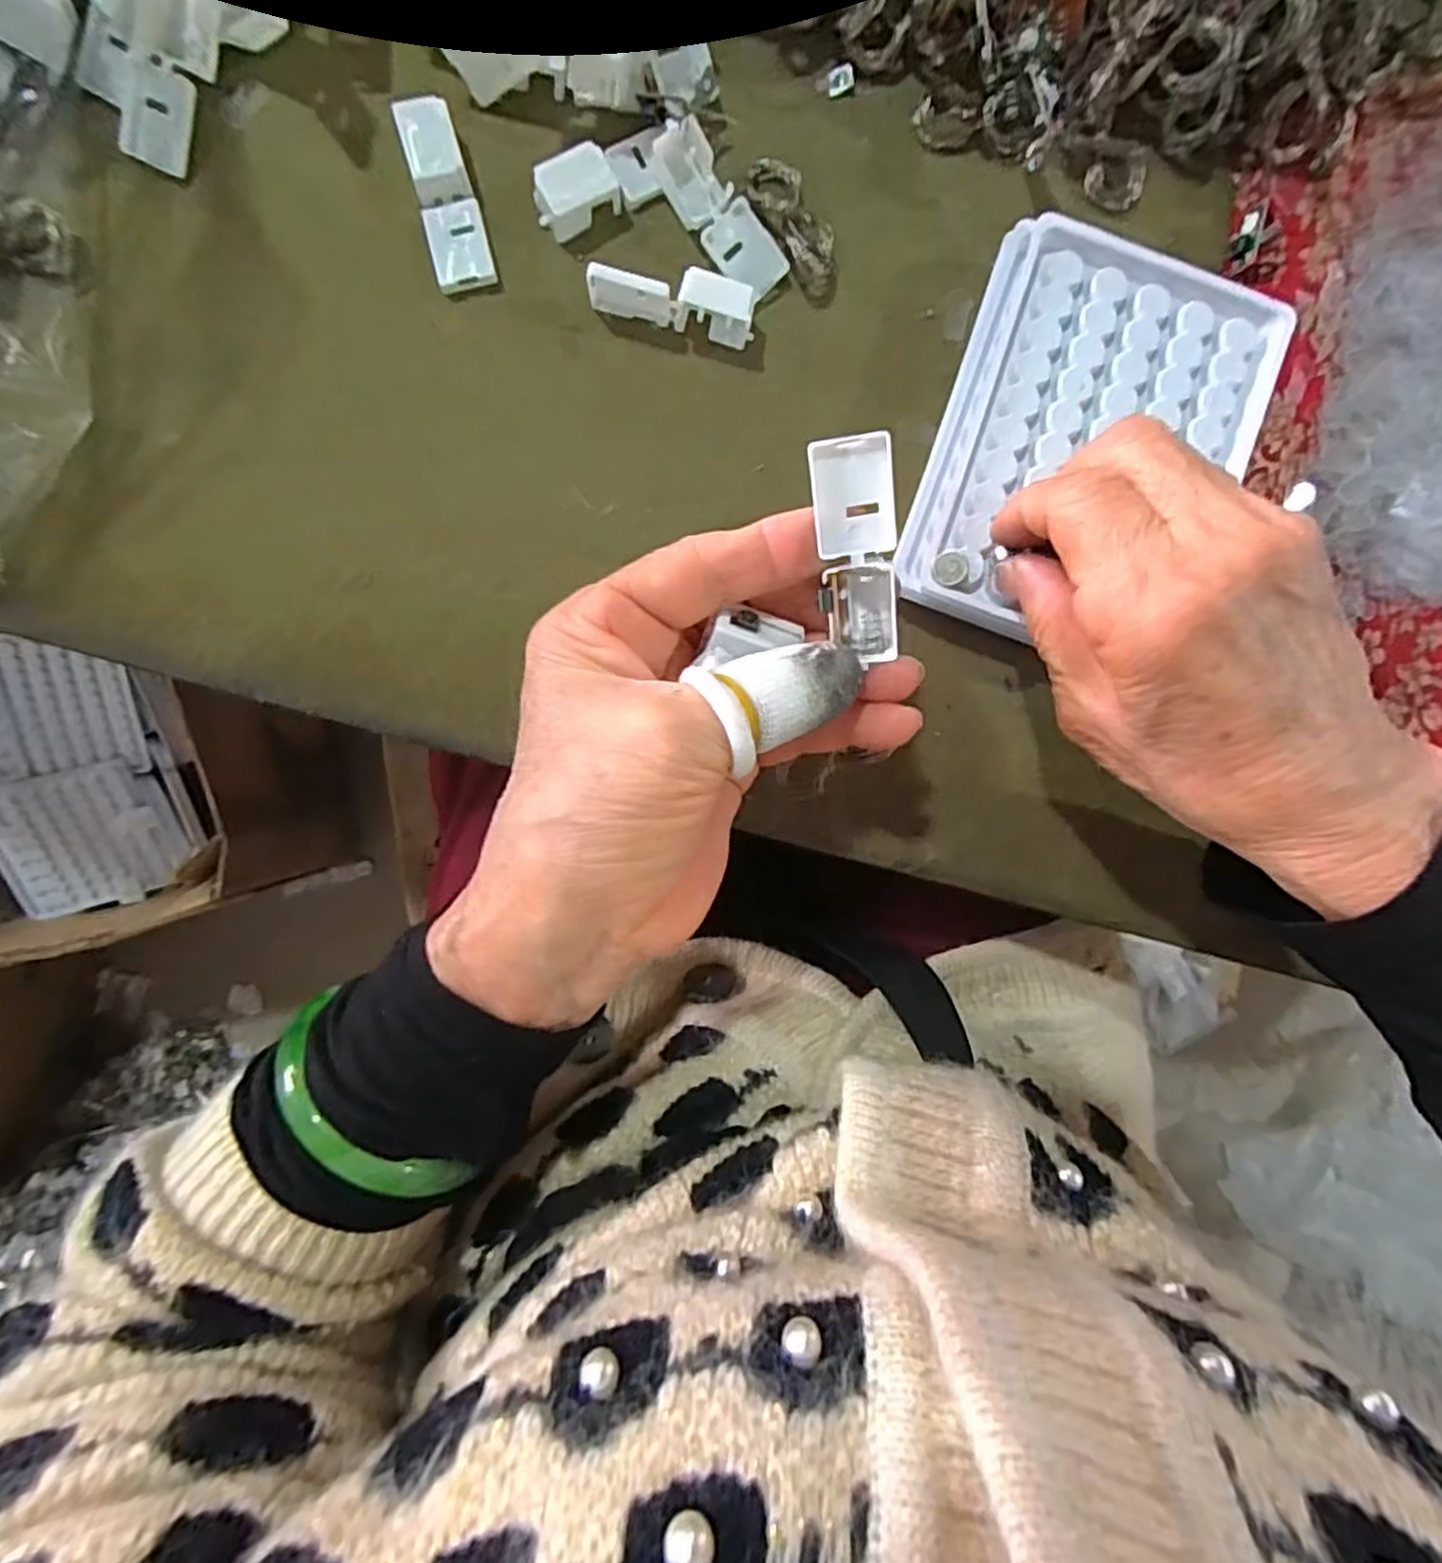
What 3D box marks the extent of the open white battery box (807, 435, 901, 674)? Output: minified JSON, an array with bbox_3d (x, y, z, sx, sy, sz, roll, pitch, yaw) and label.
[{"bbox_3d":[0.034,-0.058,0.186,0.019,0.012,0.054,-14,121,-3],"label":"open white battery box"}]

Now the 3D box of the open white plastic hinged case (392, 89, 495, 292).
[{"bbox_3d":[-0.091,-0.192,0.243,0.019,0.011,0.053,-14,106,-3],"label":"open white plastic hinged case"}]

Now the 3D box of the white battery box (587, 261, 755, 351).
[{"bbox_3d":[-0.016,-0.163,0.246,0.054,0.018,0.012,12,91,-6],"label":"white battery box"}]

